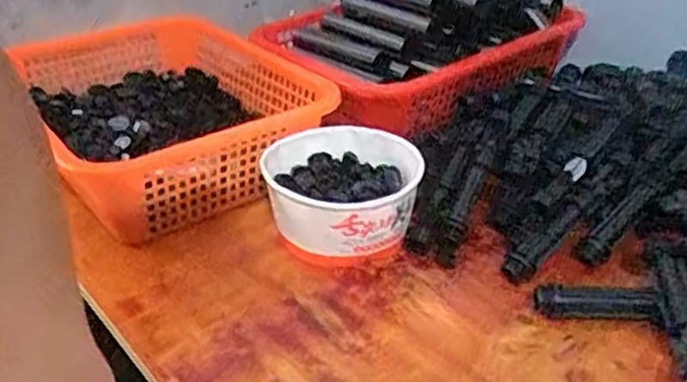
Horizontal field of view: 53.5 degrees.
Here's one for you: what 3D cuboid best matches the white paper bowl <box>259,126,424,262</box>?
[{"bbox_3d":[0.003,0.005,0.569,0.121,0.068,0.124,-1,30,1],"label":"white paper bowl"}]

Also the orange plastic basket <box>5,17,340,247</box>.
[{"bbox_3d":[-0.180,-0.077,0.695,0.237,0.092,0.337,-19,35,-27],"label":"orange plastic basket"}]

